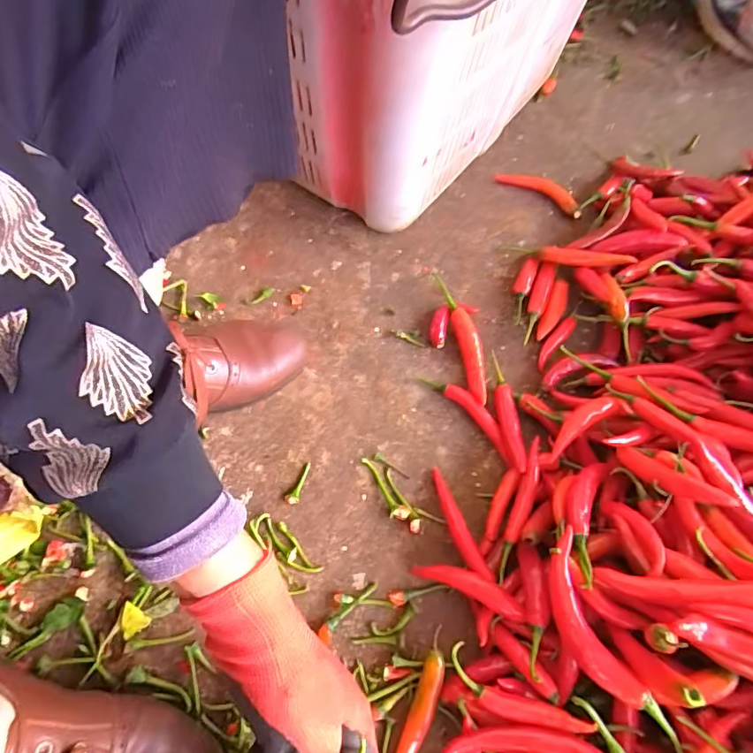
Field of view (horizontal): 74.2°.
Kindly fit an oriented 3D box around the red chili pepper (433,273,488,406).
[{"bbox_3d":[0.092,-0.042,0.516,0.024,0.020,0.153,-9,66,-8],"label":"red chili pepper"}]

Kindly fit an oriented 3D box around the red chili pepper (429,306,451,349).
[{"bbox_3d":[0.065,-0.054,0.518,0.017,0.011,0.049,13,65,3],"label":"red chili pepper"}]

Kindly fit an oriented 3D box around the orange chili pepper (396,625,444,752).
[{"bbox_3d":[0.033,0.253,0.373,0.017,0.016,0.113,21,65,6],"label":"orange chili pepper"}]

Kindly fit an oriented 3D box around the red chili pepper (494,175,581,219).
[{"bbox_3d":[0.201,-0.229,0.609,0.112,0.016,0.028,31,67,11],"label":"red chili pepper"}]

